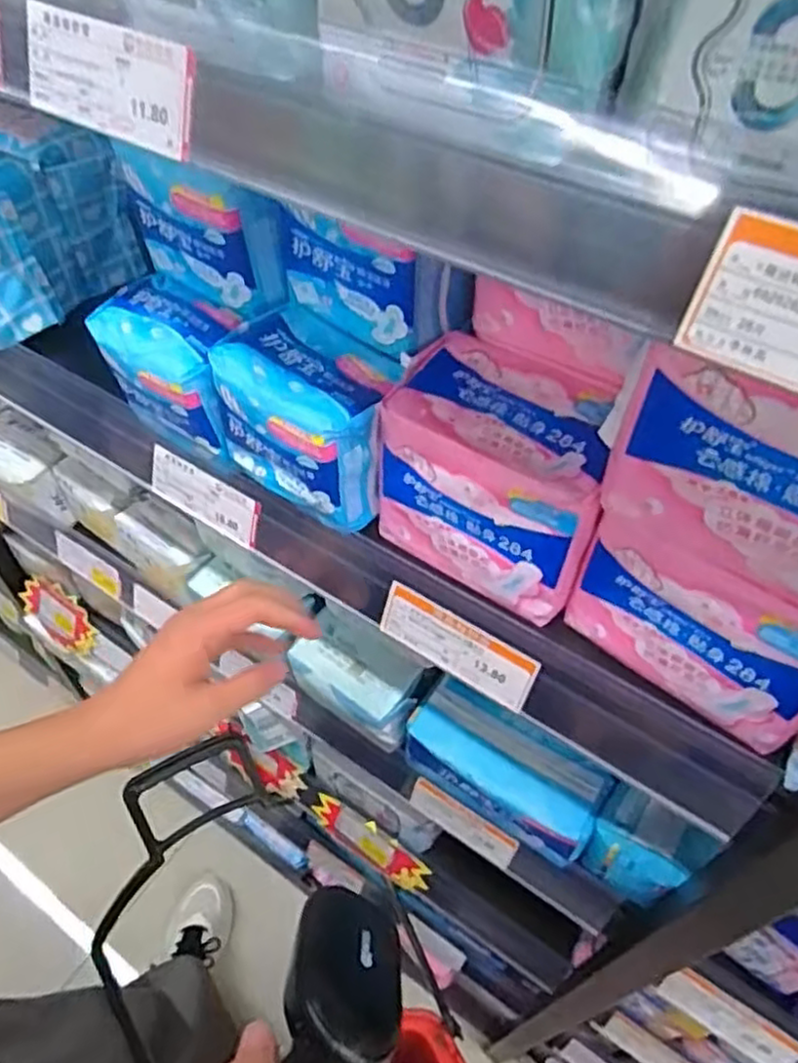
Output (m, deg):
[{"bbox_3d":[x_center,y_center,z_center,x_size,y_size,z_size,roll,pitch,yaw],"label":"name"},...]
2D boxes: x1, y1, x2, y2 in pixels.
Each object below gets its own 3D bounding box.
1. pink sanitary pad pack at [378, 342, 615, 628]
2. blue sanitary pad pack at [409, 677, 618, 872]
[{"bbox_3d":[0.060,-0.032,0.403,0.123,0.097,0.091,28,55,18],"label":"pink sanitary pad pack"},{"bbox_3d":[0.083,0.190,0.568,0.152,0.075,0.063,27,55,18],"label":"blue sanitary pad pack"}]

